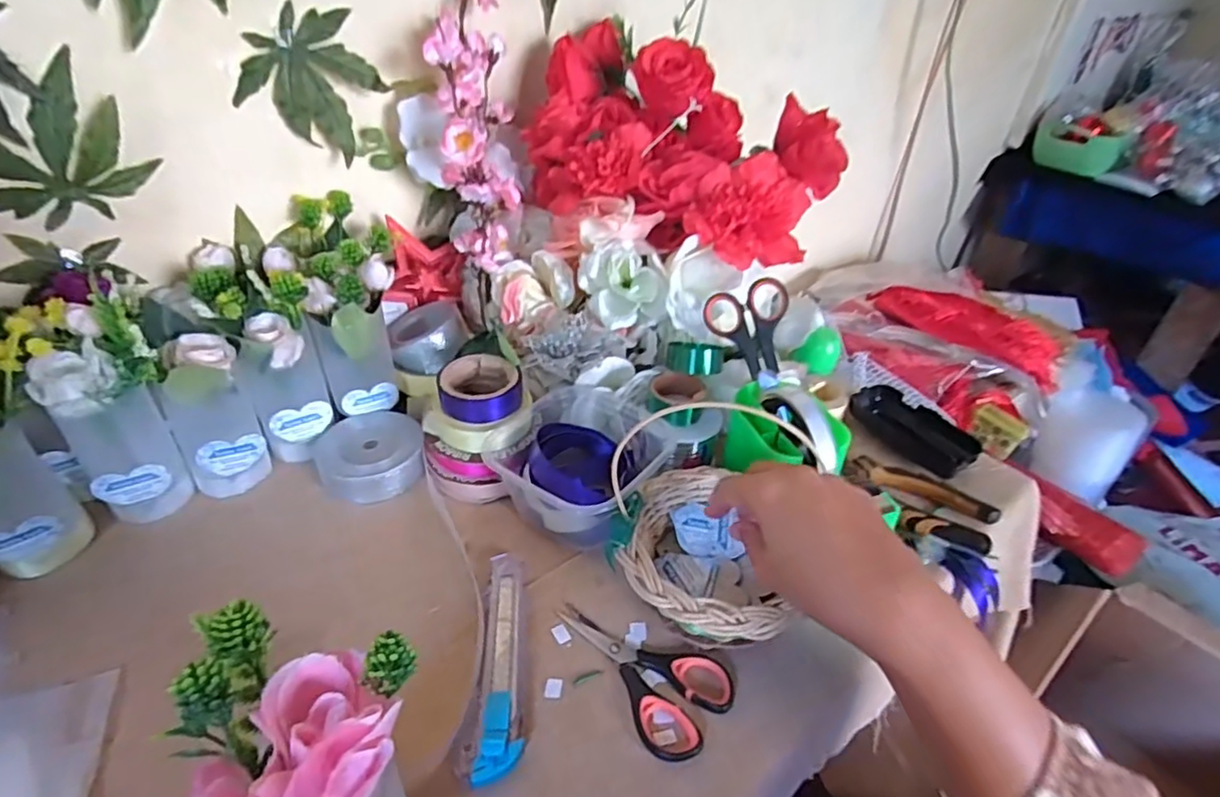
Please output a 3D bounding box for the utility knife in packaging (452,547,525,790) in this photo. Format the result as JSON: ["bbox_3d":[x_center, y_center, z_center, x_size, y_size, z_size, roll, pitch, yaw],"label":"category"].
[{"bbox_3d":[-0.069,0.154,0.381,0.034,0.009,0.144,0,36,-5],"label":"utility knife in packaging"}]

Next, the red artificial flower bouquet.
[{"bbox_3d":[0.059,-0.223,0.543,0.256,0.128,0.160,21,39,22],"label":"red artificial flower bouquet"}]

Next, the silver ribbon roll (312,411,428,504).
[{"bbox_3d":[-0.193,0.047,0.506,0.079,0.037,0.075,3,36,-2],"label":"silver ribbon roll"}]

